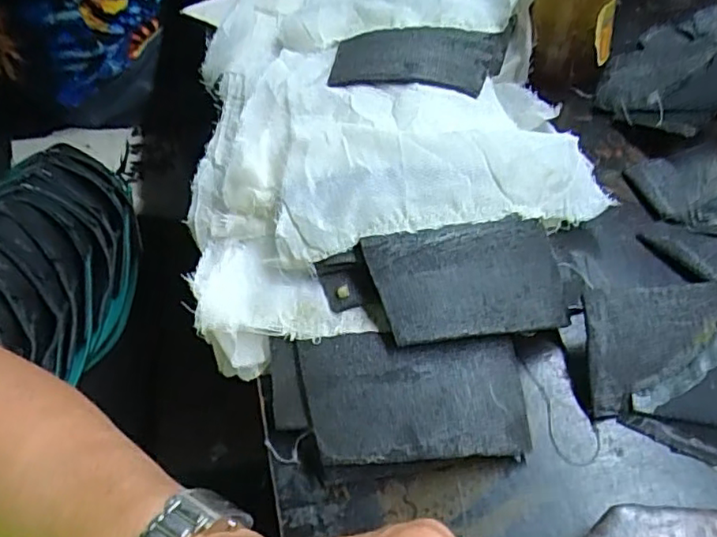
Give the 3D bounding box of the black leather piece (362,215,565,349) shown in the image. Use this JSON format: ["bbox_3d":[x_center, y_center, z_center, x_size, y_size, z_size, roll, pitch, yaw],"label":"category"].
[{"bbox_3d":[0.060,0.006,0.321,0.102,0.009,0.062,-7,70,-15],"label":"black leather piece"}]

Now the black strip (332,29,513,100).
[{"bbox_3d":[0.042,-0.148,0.433,0.120,0.025,0.074,7,53,10],"label":"black strip"}]

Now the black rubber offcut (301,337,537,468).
[{"bbox_3d":[0.027,0.063,0.301,0.109,0.019,0.061,-3,52,3],"label":"black rubber offcut"}]

